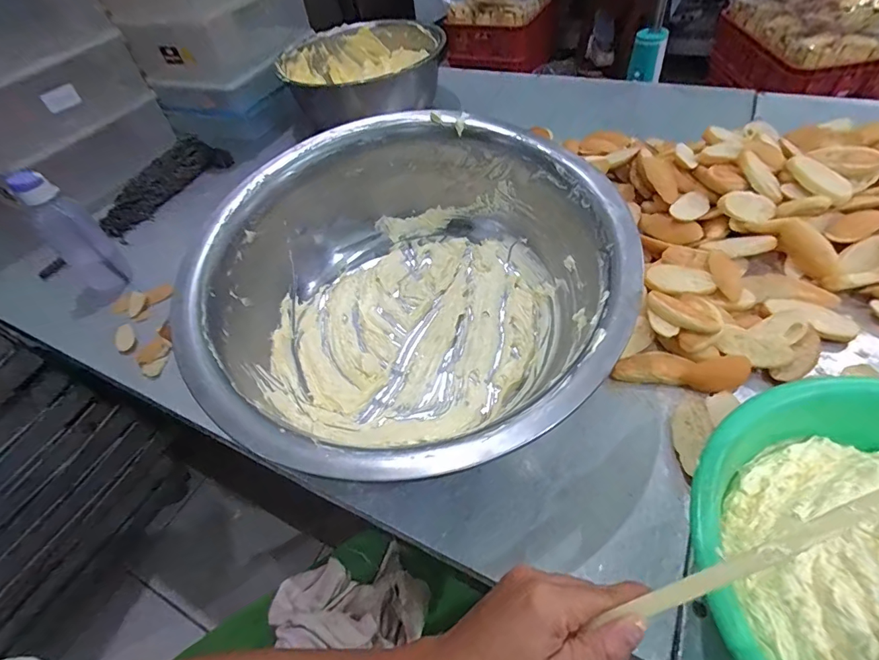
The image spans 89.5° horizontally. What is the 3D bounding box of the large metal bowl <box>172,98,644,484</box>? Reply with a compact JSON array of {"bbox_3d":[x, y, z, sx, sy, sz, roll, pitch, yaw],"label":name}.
[{"bbox_3d":[-0.035,-0.038,0.526,0.458,0.204,0.437,-3,49,4],"label":"large metal bowl"}]

